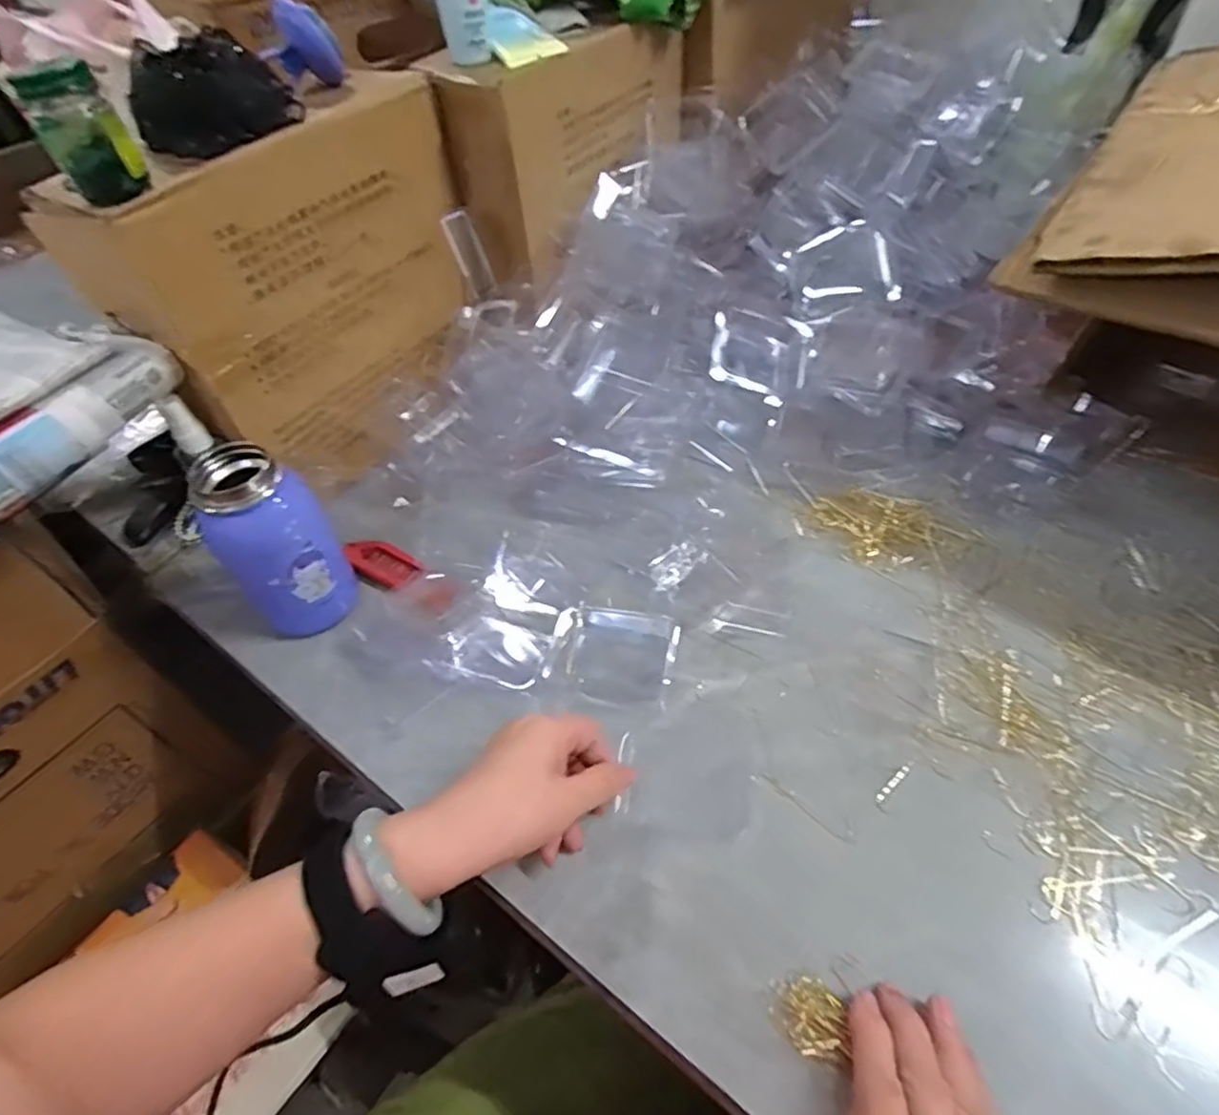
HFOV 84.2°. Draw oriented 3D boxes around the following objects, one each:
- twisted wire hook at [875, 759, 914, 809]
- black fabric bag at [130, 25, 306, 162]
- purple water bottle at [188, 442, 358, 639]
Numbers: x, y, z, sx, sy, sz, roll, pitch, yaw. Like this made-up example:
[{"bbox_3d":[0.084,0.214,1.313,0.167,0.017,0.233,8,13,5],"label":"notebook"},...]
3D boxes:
[{"bbox_3d":[0.175,0.137,0.413,0.038,0.004,0.007,-35,55,-26],"label":"twisted wire hook"},{"bbox_3d":[-0.275,-0.323,0.469,0.099,0.052,0.088,-35,55,-23],"label":"black fabric bag"},{"bbox_3d":[-0.235,-0.007,0.484,0.073,0.140,0.060,-33,54,-22],"label":"purple water bottle"}]

